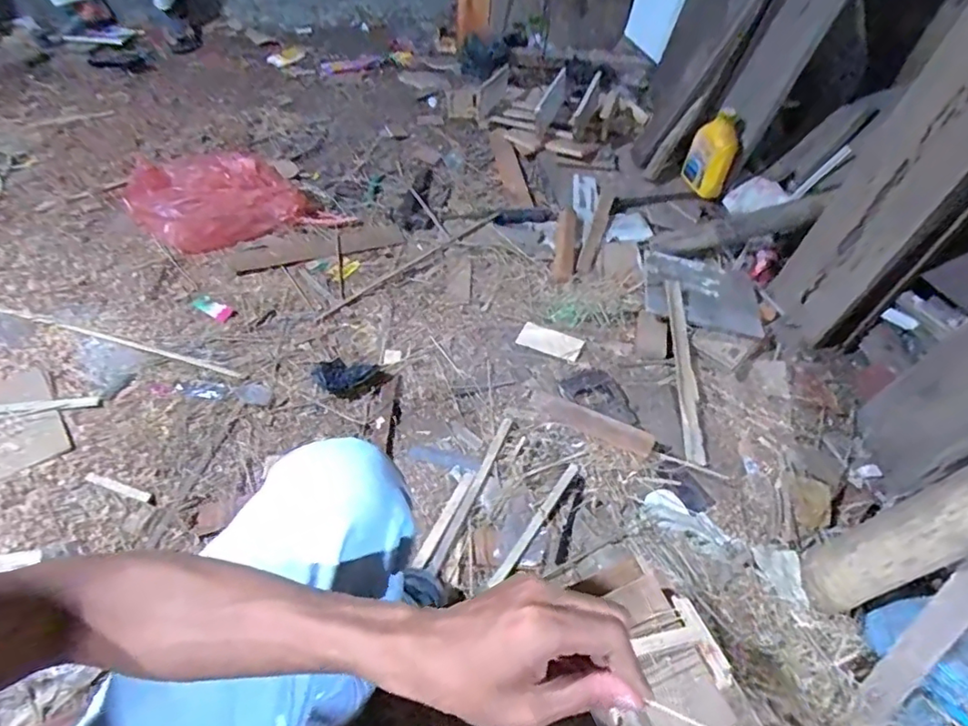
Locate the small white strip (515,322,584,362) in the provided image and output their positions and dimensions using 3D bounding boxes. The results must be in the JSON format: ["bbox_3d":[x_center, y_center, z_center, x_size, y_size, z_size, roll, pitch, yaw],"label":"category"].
[{"bbox_3d":[0.132,-0.042,1.111,0.124,0.008,0.065,21,58,18],"label":"small white strip"}]

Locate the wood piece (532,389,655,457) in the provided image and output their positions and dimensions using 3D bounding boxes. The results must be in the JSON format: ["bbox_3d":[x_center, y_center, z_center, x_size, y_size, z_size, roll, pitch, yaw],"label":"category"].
[{"bbox_3d":[0.184,0.101,0.951,0.212,0.007,0.051,21,52,12],"label":"wood piece"}]

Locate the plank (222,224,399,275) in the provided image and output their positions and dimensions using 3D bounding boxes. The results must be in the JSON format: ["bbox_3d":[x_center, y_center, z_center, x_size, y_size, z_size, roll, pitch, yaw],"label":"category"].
[{"bbox_3d":[-0.374,-0.262,1.254,0.372,0.012,0.083,-15,61,-15],"label":"plank"}]

